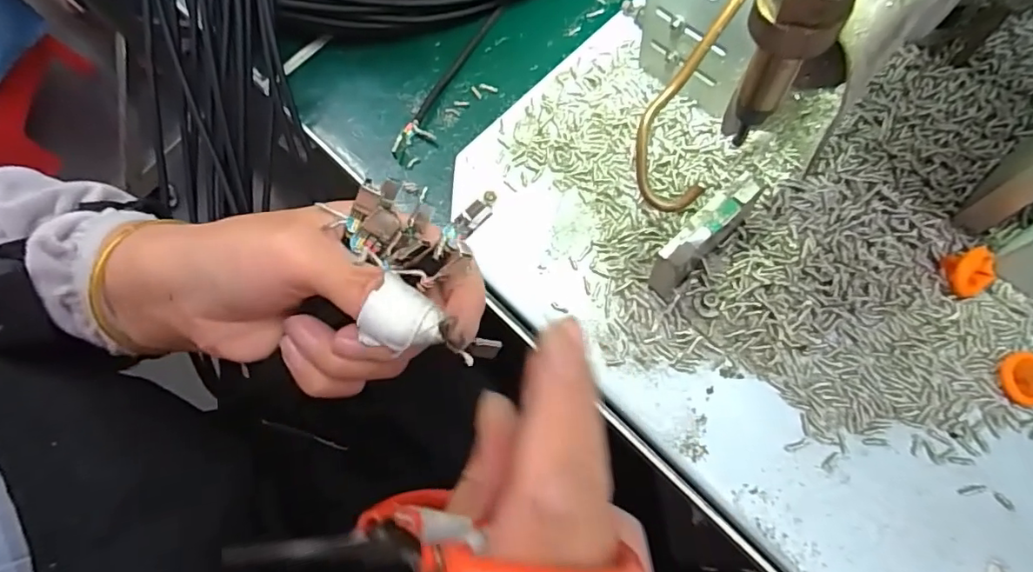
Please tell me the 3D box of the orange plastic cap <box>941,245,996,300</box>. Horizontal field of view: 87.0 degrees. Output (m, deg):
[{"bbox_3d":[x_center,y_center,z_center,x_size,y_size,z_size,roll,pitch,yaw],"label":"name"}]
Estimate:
[{"bbox_3d":[0.185,-0.006,0.222,0.020,0.008,0.020,-19,103,9],"label":"orange plastic cap"}]

